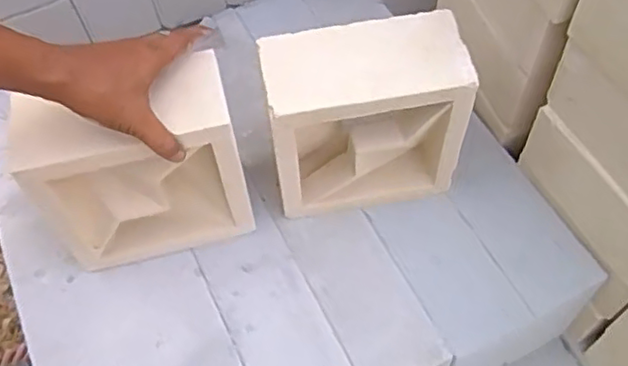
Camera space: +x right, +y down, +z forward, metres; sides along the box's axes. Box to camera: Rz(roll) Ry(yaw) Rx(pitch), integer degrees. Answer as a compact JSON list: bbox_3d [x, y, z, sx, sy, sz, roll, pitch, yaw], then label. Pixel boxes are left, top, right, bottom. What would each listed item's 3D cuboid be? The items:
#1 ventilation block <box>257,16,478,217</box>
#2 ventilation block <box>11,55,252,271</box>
[{"bbox_3d":[0.054,-0.058,0.678,0.196,0.197,0.097,-11,59,-1],"label":"ventilation block"},{"bbox_3d":[-0.173,-0.011,0.646,0.191,0.198,0.087,-11,54,-5],"label":"ventilation block"}]

